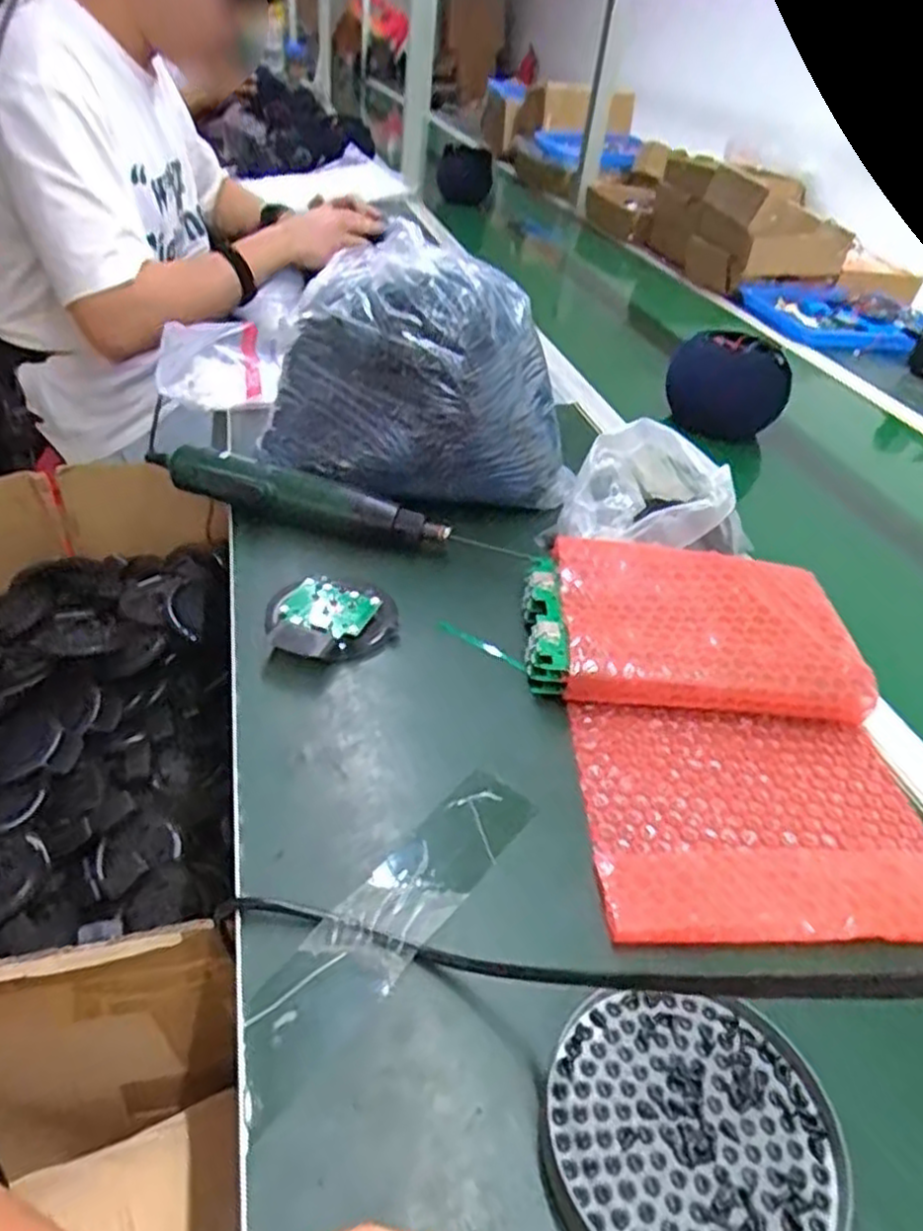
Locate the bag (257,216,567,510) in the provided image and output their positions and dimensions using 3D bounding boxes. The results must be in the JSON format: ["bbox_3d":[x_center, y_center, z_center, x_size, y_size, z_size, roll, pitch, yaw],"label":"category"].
[{"bbox_3d":[-0.044,-0.221,0.662,0.263,0.170,0.216,-6,40,-16],"label":"bag"}]

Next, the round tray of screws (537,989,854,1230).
[{"bbox_3d":[0.090,0.208,0.299,0.115,0.013,0.107,5,38,-4],"label":"round tray of screws"}]

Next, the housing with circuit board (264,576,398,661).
[{"bbox_3d":[-0.089,0.004,0.519,0.085,0.021,0.074,9,38,2],"label":"housing with circuit board"}]

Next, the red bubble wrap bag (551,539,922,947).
[{"bbox_3d":[0.165,0.058,0.470,0.207,0.046,0.286,3,39,-6],"label":"red bubble wrap bag"}]

